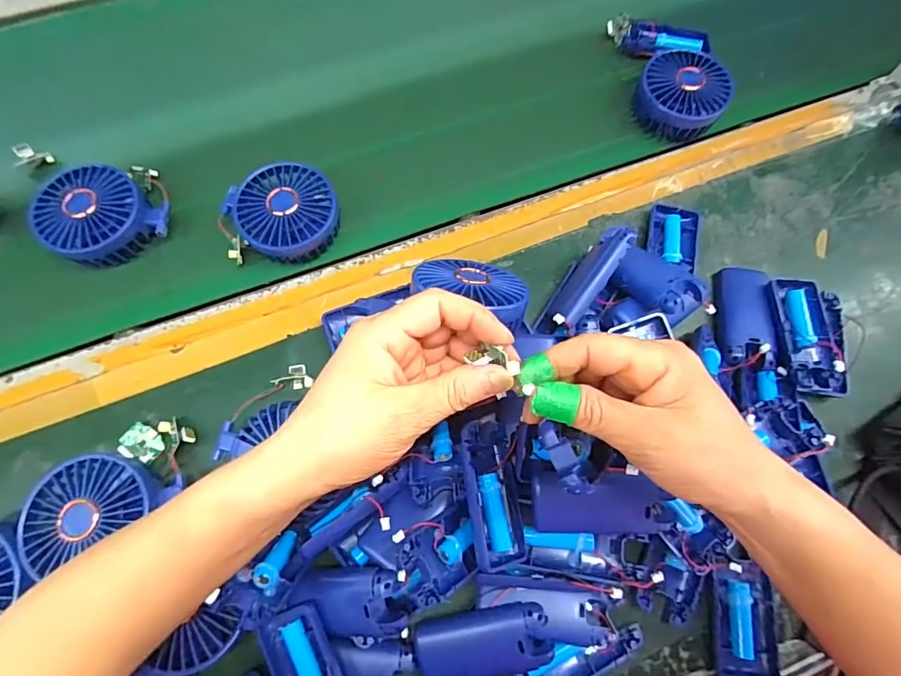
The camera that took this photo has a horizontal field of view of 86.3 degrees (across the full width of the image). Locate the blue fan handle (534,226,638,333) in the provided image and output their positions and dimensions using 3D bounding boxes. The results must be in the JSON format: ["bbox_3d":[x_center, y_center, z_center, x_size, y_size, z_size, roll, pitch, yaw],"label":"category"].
[{"bbox_3d":[0.110,-0.045,0.392,0.028,0.025,0.105,37,92,9],"label":"blue fan handle"}]

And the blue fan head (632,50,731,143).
[{"bbox_3d":[0.232,-0.246,0.489,0.084,0.047,0.075,31,73,8],"label":"blue fan head"}]

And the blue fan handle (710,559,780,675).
[{"bbox_3d":[0.219,0.212,0.363,0.044,0.018,0.078,5,72,-1],"label":"blue fan handle"}]

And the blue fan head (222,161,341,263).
[{"bbox_3d":[-0.148,-0.112,0.438,0.087,0.044,0.089,1,72,-2],"label":"blue fan head"}]

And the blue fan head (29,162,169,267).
[{"bbox_3d":[-0.314,-0.113,0.434,0.093,0.046,0.086,1,72,-2],"label":"blue fan head"}]

